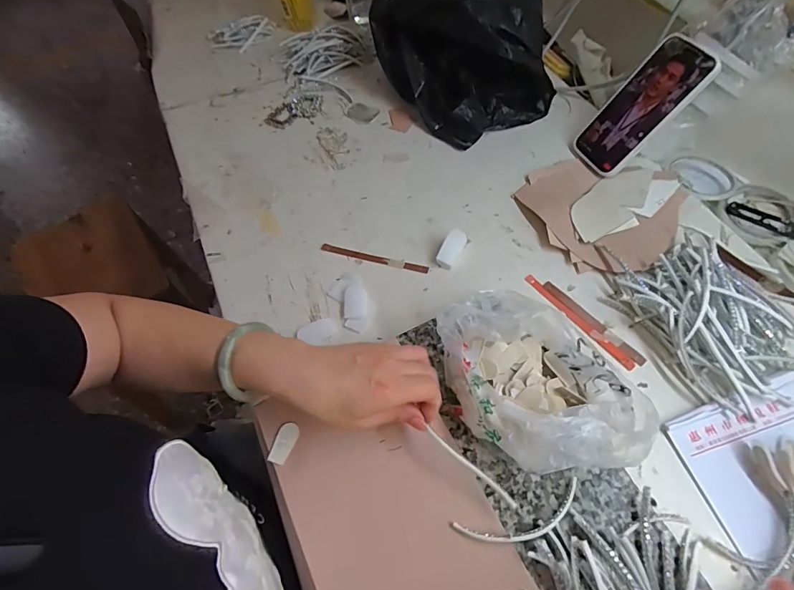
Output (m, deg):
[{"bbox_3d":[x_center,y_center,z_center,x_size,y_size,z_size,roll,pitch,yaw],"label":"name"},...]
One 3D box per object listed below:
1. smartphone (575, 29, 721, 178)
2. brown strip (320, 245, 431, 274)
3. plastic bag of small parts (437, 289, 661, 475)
[{"bbox_3d":[0.308,-0.240,0.544,0.014,0.168,0.083,7,47,-39],"label":"smartphone"},{"bbox_3d":[-0.029,-0.045,0.532,0.138,0.006,0.010,13,61,10],"label":"brown strip"},{"bbox_3d":[0.123,0.070,0.384,0.146,0.059,0.179,-13,60,-5],"label":"plastic bag of small parts"}]

